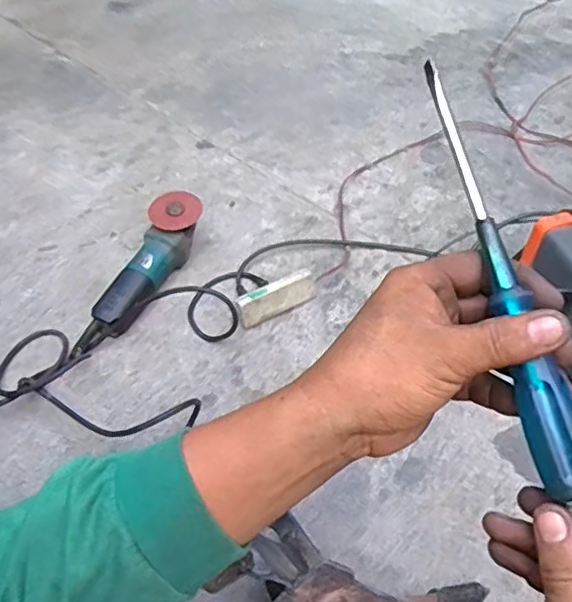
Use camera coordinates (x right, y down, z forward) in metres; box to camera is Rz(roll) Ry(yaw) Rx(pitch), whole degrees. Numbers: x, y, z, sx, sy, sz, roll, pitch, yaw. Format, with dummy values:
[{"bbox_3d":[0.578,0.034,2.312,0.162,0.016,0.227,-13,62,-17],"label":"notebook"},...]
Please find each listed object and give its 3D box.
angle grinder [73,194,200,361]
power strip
[{"bbox_3d":[-0.238,-0.040,0.971,0.080,0.080,0.331,20,63,17],"label":"angle grinder"},{"bbox_3d":[-0.017,-0.002,0.959,0.134,0.055,0.026,-25,52,-21],"label":"power strip"}]

